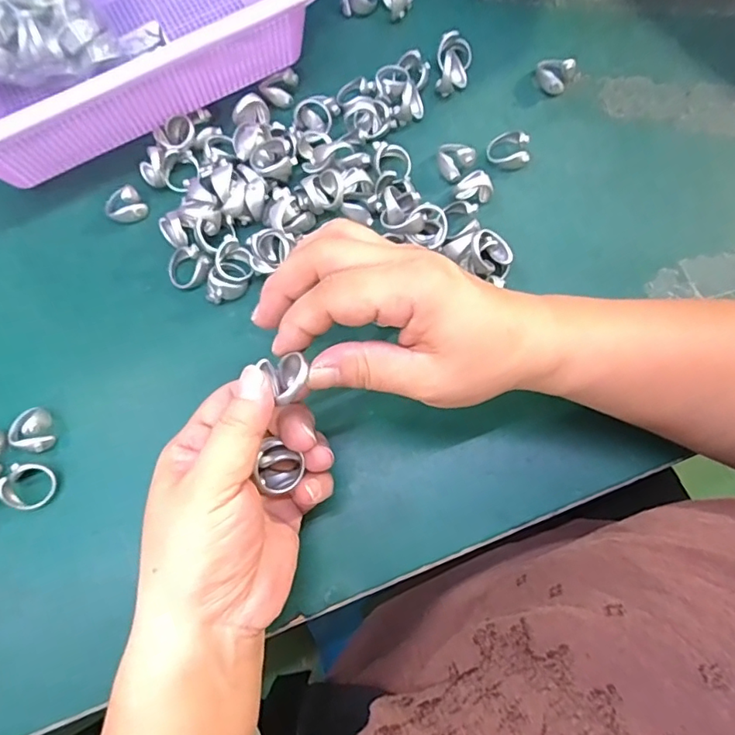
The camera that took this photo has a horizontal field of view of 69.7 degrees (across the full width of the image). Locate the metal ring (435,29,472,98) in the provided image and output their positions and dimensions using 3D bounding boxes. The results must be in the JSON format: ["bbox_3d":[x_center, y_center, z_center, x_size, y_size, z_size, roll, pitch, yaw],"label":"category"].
[{"bbox_3d":[0.058,-0.208,0.357,0.023,0.024,0.040,10,75,5],"label":"metal ring"}]

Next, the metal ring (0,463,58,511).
[{"bbox_3d":[-0.187,0.065,0.289,0.024,0.017,0.025,0,74,2],"label":"metal ring"}]

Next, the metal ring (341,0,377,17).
[{"bbox_3d":[-0.006,-0.266,0.381,0.026,0.018,0.012,-26,75,-5],"label":"metal ring"}]

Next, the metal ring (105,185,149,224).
[{"bbox_3d":[-0.156,-0.103,0.337,0.025,0.019,0.014,-19,75,-4],"label":"metal ring"}]

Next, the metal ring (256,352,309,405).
[{"bbox_3d":[-0.034,0.004,0.232,0.019,0.016,0.023,-19,75,-4],"label":"metal ring"}]

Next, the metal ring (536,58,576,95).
[{"bbox_3d":[0.126,-0.197,0.355,0.024,0.018,0.017,19,76,7],"label":"metal ring"}]

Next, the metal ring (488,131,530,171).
[{"bbox_3d":[0.092,-0.141,0.339,0.027,0.020,0.019,10,75,4],"label":"metal ring"}]

